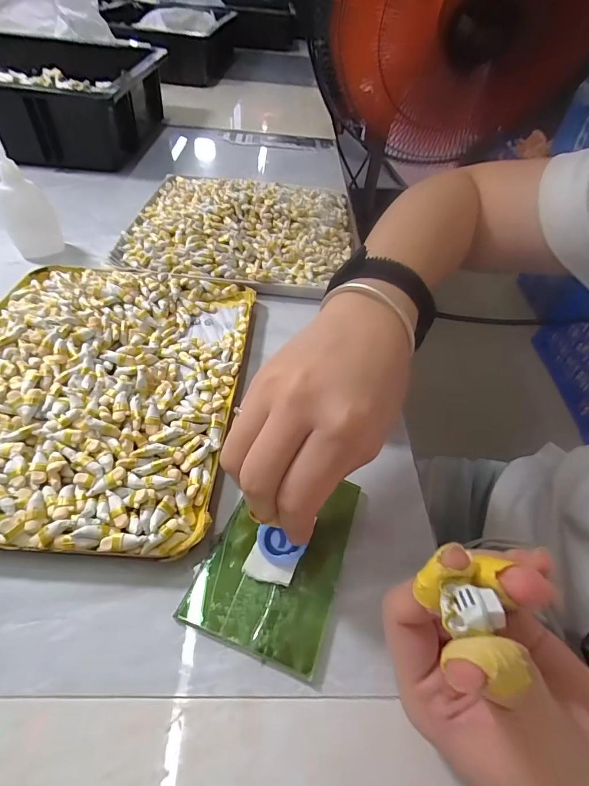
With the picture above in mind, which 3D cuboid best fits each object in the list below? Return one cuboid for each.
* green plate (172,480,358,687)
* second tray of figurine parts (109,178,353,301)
[{"bbox_3d":[-0.009,0.084,0.206,0.068,0.007,0.096,17,49,9],"label":"green plate"},{"bbox_3d":[-0.053,-0.187,0.418,0.234,0.026,0.212,6,48,-1],"label":"second tray of figurine parts"}]

